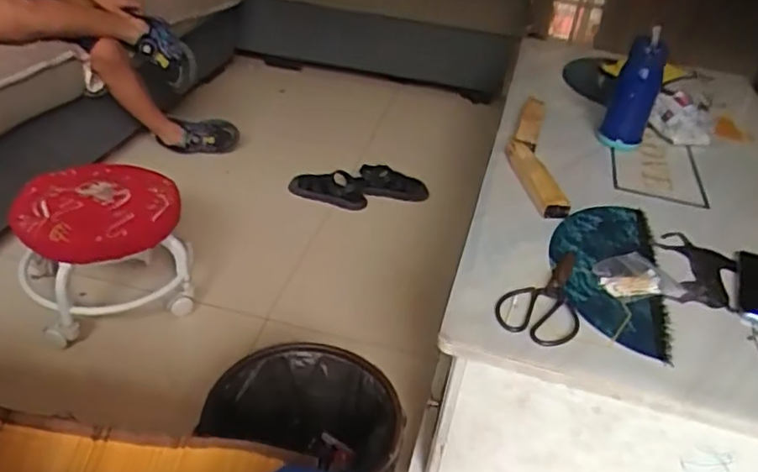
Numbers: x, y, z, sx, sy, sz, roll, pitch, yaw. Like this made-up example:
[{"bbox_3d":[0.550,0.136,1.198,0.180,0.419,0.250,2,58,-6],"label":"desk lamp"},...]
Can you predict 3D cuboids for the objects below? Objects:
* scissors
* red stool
[{"bbox_3d":[0.213,0.068,0.816,0.099,0.018,0.201,15,36,12],"label":"scissors"},{"bbox_3d":[-0.528,0.022,1.210,0.297,0.217,0.252,-10,38,-23],"label":"red stool"}]

